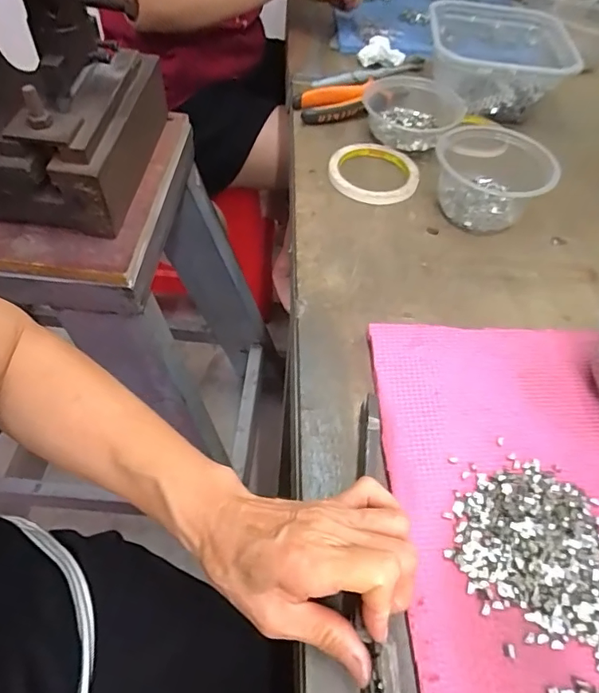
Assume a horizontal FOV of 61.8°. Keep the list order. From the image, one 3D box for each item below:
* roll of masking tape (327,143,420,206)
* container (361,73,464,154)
[{"bbox_3d":[0.081,-0.192,0.551,0.096,0.016,0.096,2,54,-3],"label":"roll of masking tape"},{"bbox_3d":[0.133,-0.276,0.594,0.118,0.039,0.111,12,54,4],"label":"container"}]

